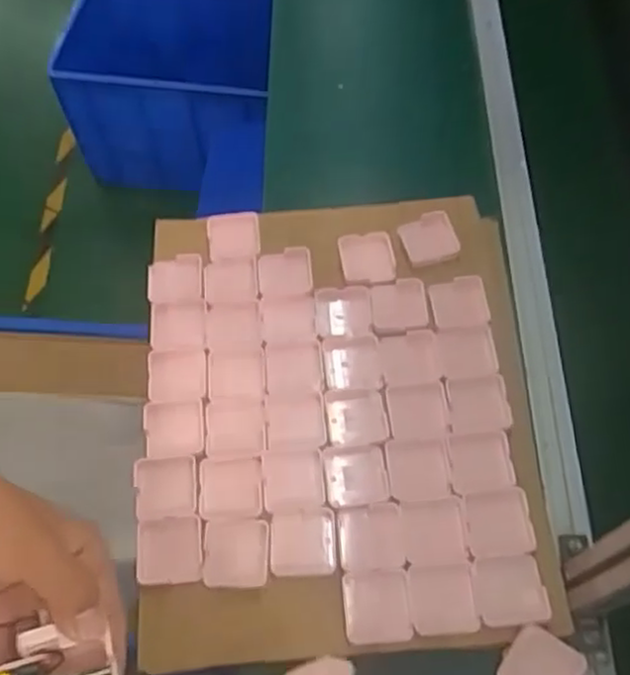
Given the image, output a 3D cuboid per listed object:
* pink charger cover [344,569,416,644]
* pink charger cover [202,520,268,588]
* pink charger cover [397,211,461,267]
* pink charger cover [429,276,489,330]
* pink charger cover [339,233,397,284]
[{"bbox_3d":[0.056,0.244,0.642,0.058,0.004,0.061,-5,62,-2],"label":"pink charger cover"},{"bbox_3d":[-0.075,0.202,0.662,0.059,0.009,0.058,-1,62,0],"label":"pink charger cover"},{"bbox_3d":[0.130,-0.112,0.816,0.062,0.014,0.060,-15,63,-7],"label":"pink charger cover"},{"bbox_3d":[0.159,-0.037,0.788,0.063,0.018,0.067,-5,62,-2],"label":"pink charger cover"},{"bbox_3d":[0.060,-0.090,0.806,0.062,0.014,0.058,-6,62,-2],"label":"pink charger cover"}]

